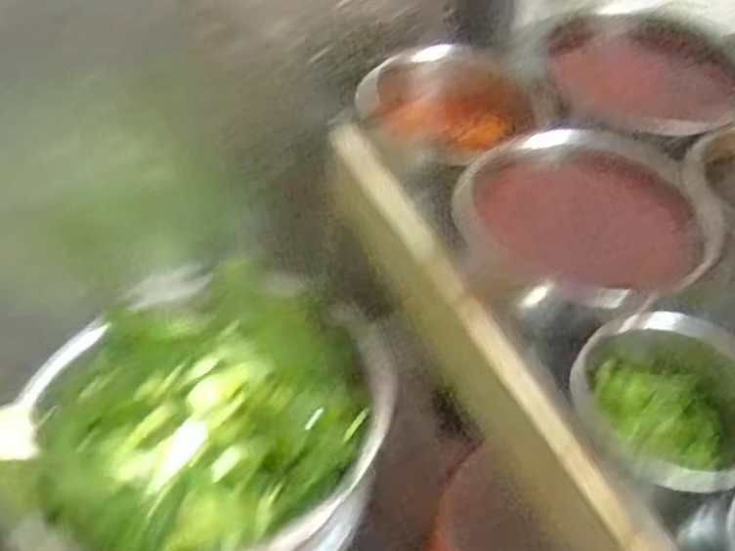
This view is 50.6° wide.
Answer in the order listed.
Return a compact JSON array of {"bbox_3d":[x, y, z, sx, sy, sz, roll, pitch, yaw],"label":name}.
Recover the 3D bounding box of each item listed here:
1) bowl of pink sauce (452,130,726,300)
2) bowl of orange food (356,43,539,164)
[{"bbox_3d":[0.152,-0.035,0.547,0.169,0.054,0.158,3,45,-3],"label":"bowl of pink sauce"},{"bbox_3d":[0.067,-0.142,0.658,0.140,0.053,0.126,-28,54,-29],"label":"bowl of orange food"}]

